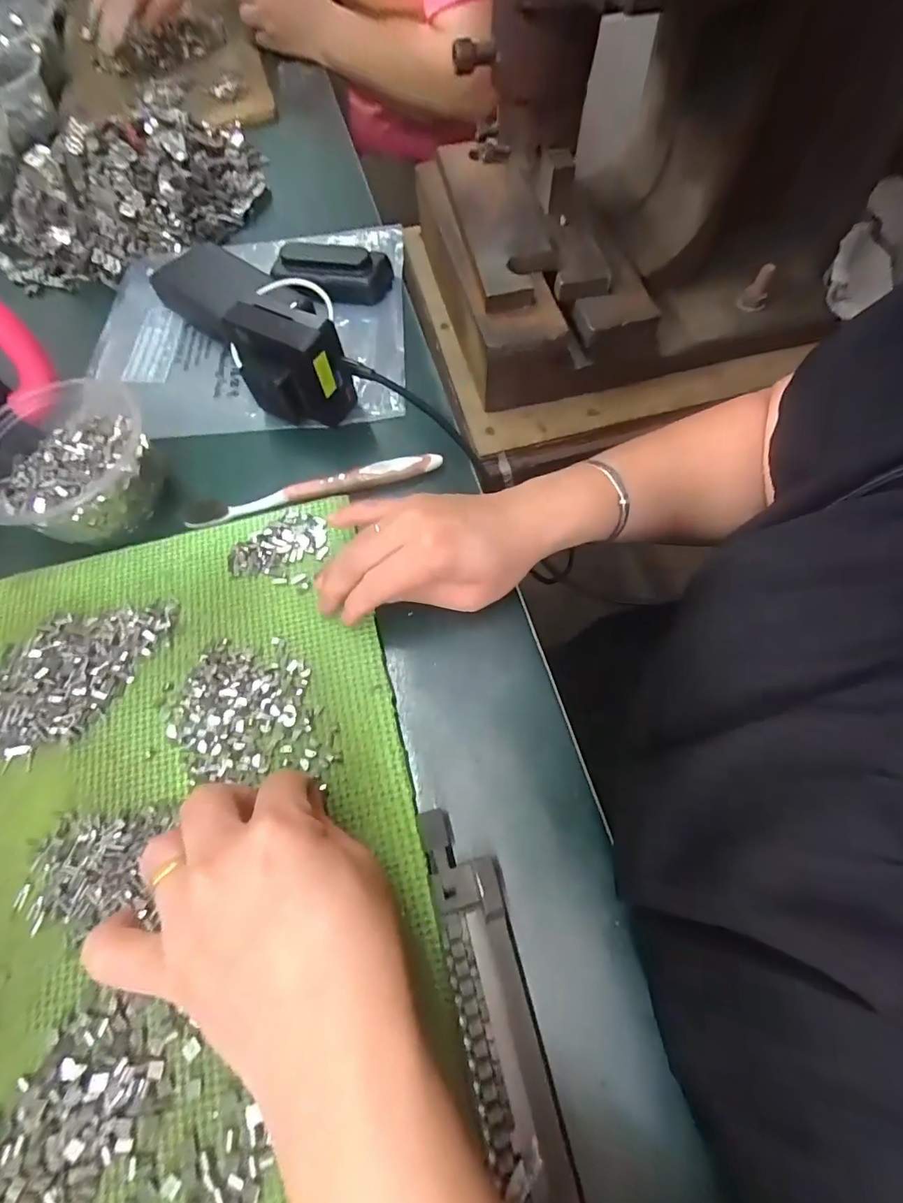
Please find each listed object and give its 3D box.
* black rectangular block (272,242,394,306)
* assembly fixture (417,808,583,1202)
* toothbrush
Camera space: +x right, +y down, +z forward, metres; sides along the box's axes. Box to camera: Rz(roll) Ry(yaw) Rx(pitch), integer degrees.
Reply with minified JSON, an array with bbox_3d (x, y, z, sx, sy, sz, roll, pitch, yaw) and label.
[{"bbox_3d":[-0.104,-0.297,0.425,0.100,0.025,0.051,11,66,6],"label":"black rectangular block"},{"bbox_3d":[0.018,0.173,0.212,0.031,0.020,0.150,-14,65,-5],"label":"assembly fixture"},{"bbox_3d":[-0.097,-0.081,0.336,0.181,0.013,0.014,-12,65,-4],"label":"toothbrush"}]

